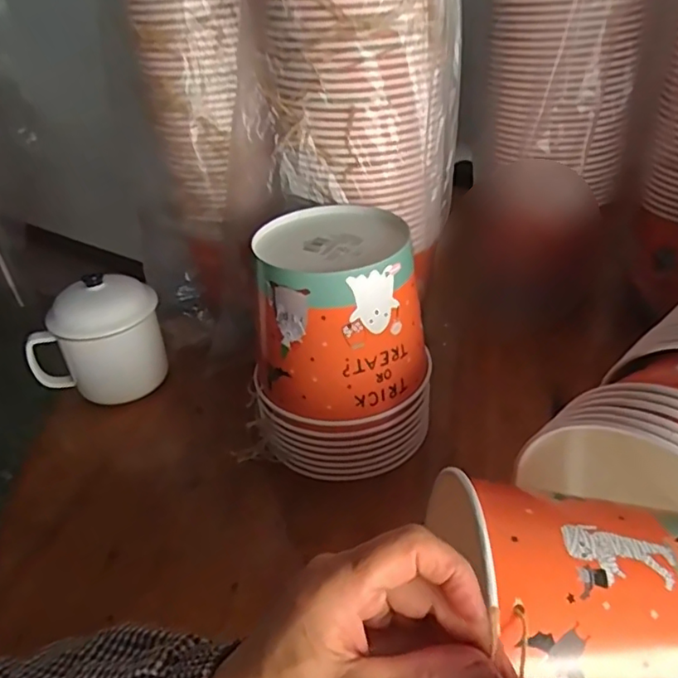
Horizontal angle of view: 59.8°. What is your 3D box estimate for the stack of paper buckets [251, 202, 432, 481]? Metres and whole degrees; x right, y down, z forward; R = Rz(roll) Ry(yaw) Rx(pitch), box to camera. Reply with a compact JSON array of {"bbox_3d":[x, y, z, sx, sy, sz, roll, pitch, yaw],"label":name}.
[{"bbox_3d":[-0.001,0.004,0.530,0.152,0.197,0.140,-8,35,-2],"label":"stack of paper buckets"}]

